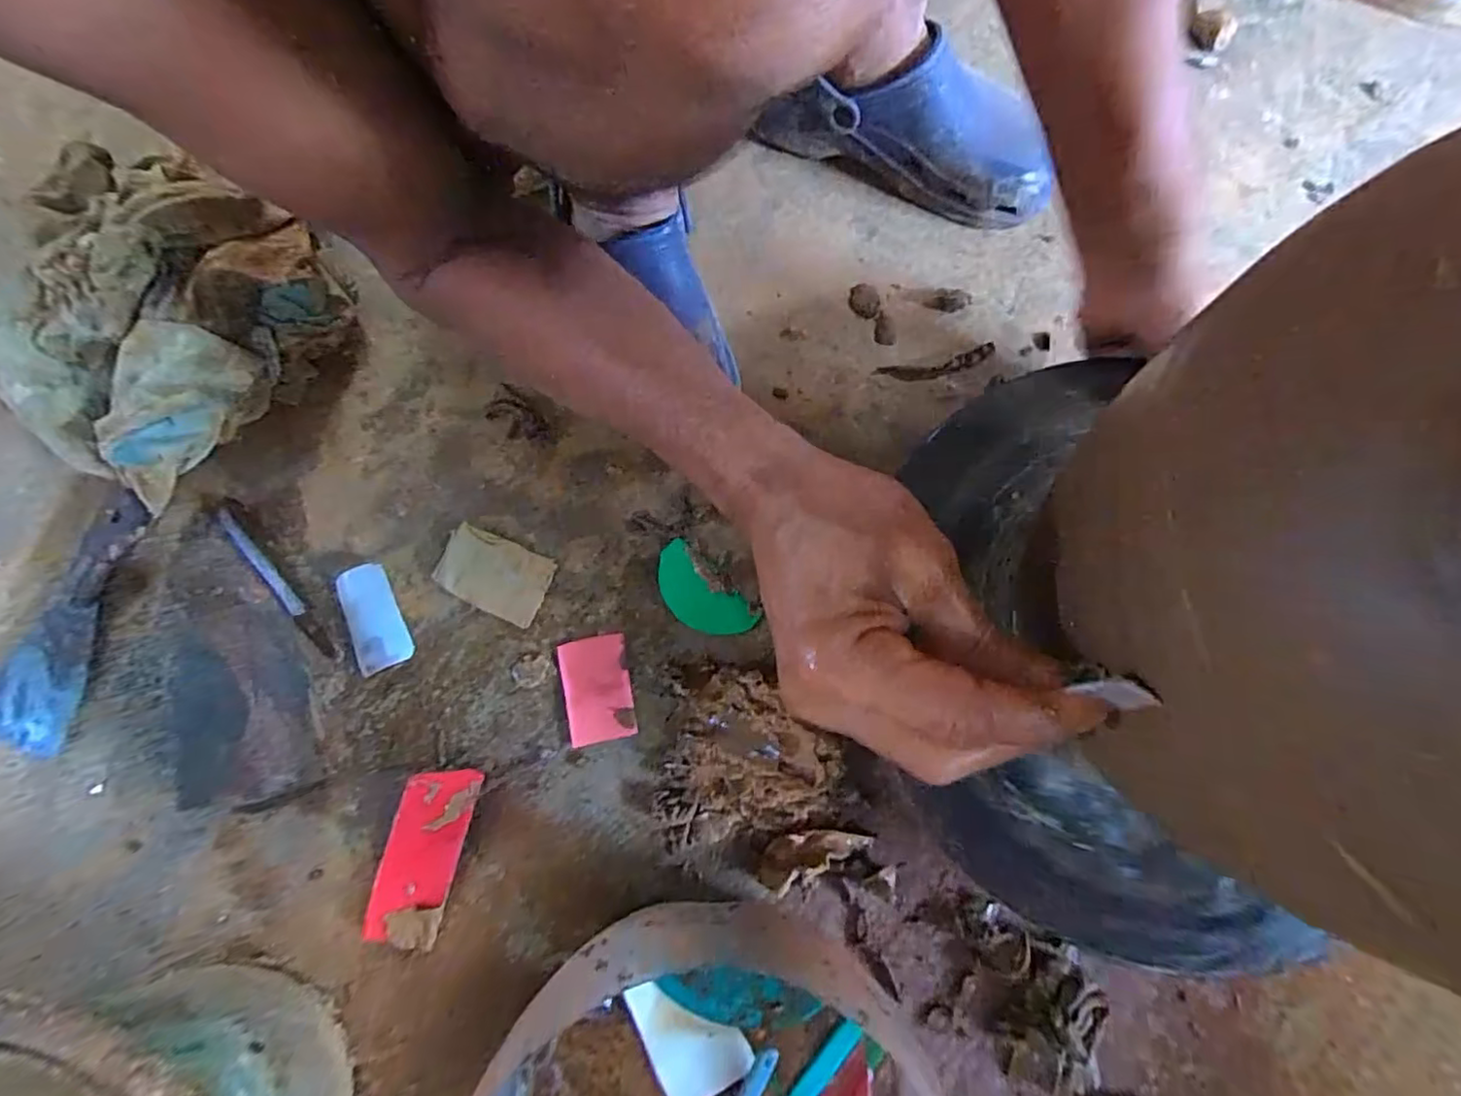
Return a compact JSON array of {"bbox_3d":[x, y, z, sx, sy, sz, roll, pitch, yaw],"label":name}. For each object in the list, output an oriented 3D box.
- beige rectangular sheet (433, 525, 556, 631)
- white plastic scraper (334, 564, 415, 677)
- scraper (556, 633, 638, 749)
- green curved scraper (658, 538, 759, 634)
[{"bbox_3d":[-0.173,0.018,0.460,0.077,0.012,0.052,24,79,5],"label":"beige rectangular sheet"},{"bbox_3d":[-0.258,0.049,0.452,0.037,0.007,0.076,-24,79,-5],"label":"white plastic scraper"},{"bbox_3d":[-0.095,0.100,0.446,0.046,0.006,0.072,-11,78,-2],"label":"scraper"},{"bbox_3d":[-0.024,0.035,0.457,0.040,0.007,0.082,-44,81,-8],"label":"green curved scraper"}]

